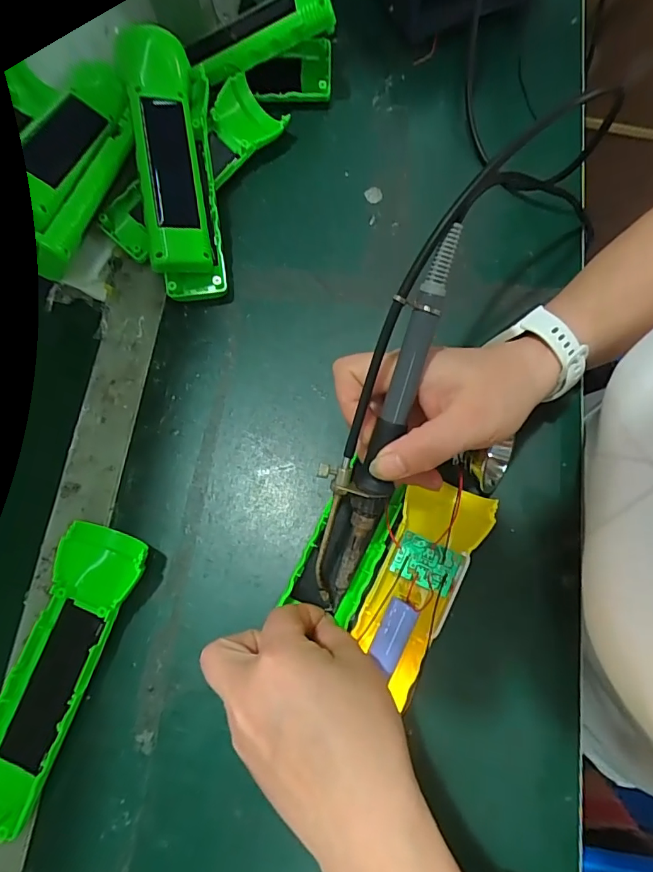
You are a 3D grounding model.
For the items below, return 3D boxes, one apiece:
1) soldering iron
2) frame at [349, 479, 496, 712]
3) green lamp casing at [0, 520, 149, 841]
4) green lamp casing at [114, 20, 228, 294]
[{"bbox_3d":[0.024,-0.001,0.254,0.033,0.022,0.208,18,108,7],"label":"soldering iron"},{"bbox_3d":[0.054,0.083,0.282,0.046,0.028,0.119,25,77,8],"label":"frame"},{"bbox_3d":[-0.157,0.135,0.281,0.048,0.026,0.162,20,76,7],"label":"green lamp casing"},{"bbox_3d":[-0.107,-0.191,0.343,0.052,0.032,0.183,-9,89,0],"label":"green lamp casing"}]

